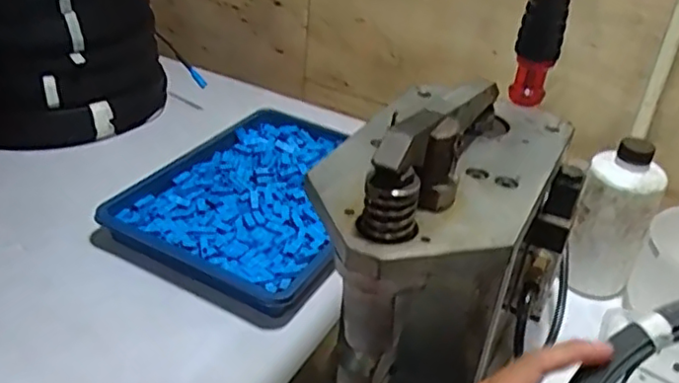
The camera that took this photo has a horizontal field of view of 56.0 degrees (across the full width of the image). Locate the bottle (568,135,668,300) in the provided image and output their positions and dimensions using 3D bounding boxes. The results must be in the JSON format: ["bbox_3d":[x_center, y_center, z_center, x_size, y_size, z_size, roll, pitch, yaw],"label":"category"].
[{"bbox_3d":[0.269,0.028,0.630,0.068,0.151,0.062,21,35,23],"label":"bottle"}]

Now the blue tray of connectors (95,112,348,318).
[{"bbox_3d":[-0.077,0.004,0.737,0.239,0.040,0.305,21,35,22],"label":"blue tray of connectors"}]

